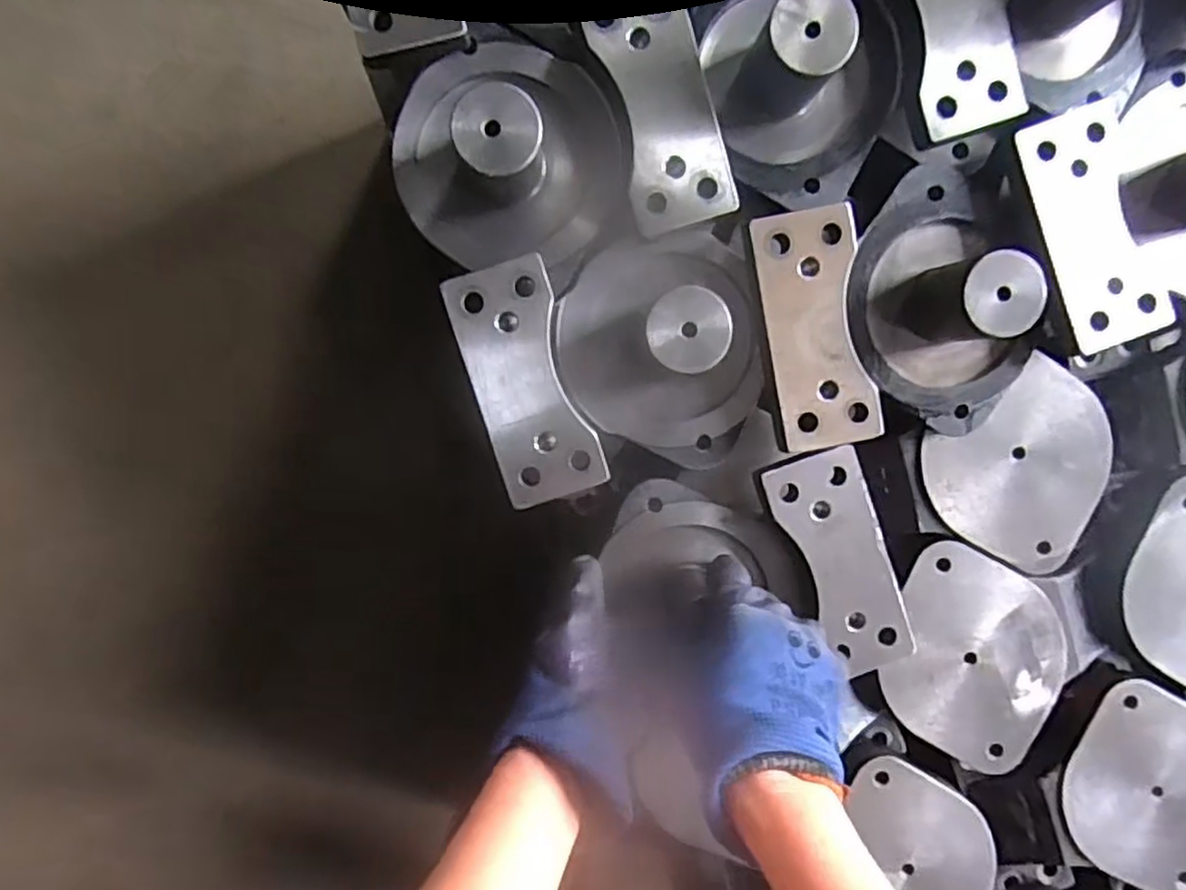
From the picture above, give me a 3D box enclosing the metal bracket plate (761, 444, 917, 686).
[{"bbox_3d":[0.157,0.075,0.446,0.059,0.007,0.141,-20,95,-1],"label":"metal bracket plate"}]

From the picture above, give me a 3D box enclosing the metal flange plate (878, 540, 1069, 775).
[{"bbox_3d":[0.272,0.152,0.502,0.130,0.015,0.133,26,93,-4],"label":"metal flange plate"}]

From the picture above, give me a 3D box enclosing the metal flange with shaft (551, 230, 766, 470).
[{"bbox_3d":[0.045,-0.052,0.427,0.126,0.073,0.137,0,95,-3],"label":"metal flange with shaft"}]

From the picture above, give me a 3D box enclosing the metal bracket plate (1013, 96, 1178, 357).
[{"bbox_3d":[0.311,-0.134,0.438,0.061,0.008,0.144,-19,93,1],"label":"metal bracket plate"}]

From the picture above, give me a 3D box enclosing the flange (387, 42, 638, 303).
[{"bbox_3d":[-0.048,-0.169,0.412,0.133,0.066,0.145,-39,95,1],"label":"flange"}]

